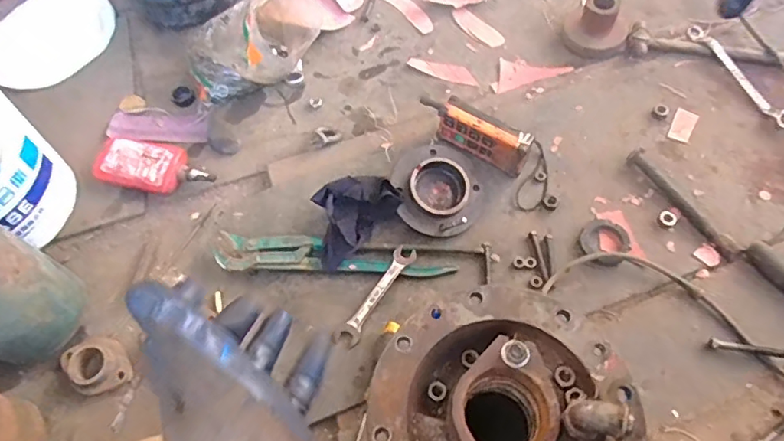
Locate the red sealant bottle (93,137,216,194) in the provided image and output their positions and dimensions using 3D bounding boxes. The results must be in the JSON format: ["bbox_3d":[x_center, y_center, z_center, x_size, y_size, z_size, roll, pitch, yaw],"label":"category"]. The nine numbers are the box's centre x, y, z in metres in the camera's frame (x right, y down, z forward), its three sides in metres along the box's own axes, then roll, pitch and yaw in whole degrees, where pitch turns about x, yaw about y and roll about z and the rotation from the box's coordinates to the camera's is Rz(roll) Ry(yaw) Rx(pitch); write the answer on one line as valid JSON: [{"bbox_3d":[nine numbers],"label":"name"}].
[{"bbox_3d":[-0.416,-0.095,0.965,0.199,0.049,0.090,7,61,8],"label":"red sealant bottle"}]

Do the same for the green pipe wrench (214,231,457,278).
[{"bbox_3d":[-0.095,0.060,0.861,0.376,0.023,0.063,5,61,7],"label":"green pipe wrench"}]

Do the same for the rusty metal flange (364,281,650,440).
[{"bbox_3d":[0.101,0.177,0.496,0.234,0.100,0.230,-17,60,-6],"label":"rusty metal flange"}]

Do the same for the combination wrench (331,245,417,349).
[{"bbox_3d":[-0.024,0.111,0.824,0.038,0.008,0.176,30,66,19],"label":"combination wrench"}]

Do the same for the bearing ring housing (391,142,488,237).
[{"bbox_3d":[0.080,-0.056,0.889,0.161,0.037,0.161,4,72,-12],"label":"bearing ring housing"}]

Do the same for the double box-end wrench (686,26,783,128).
[{"bbox_3d":[0.626,-0.266,0.992,0.037,0.023,0.266,-23,61,-9],"label":"double box-end wrench"}]

